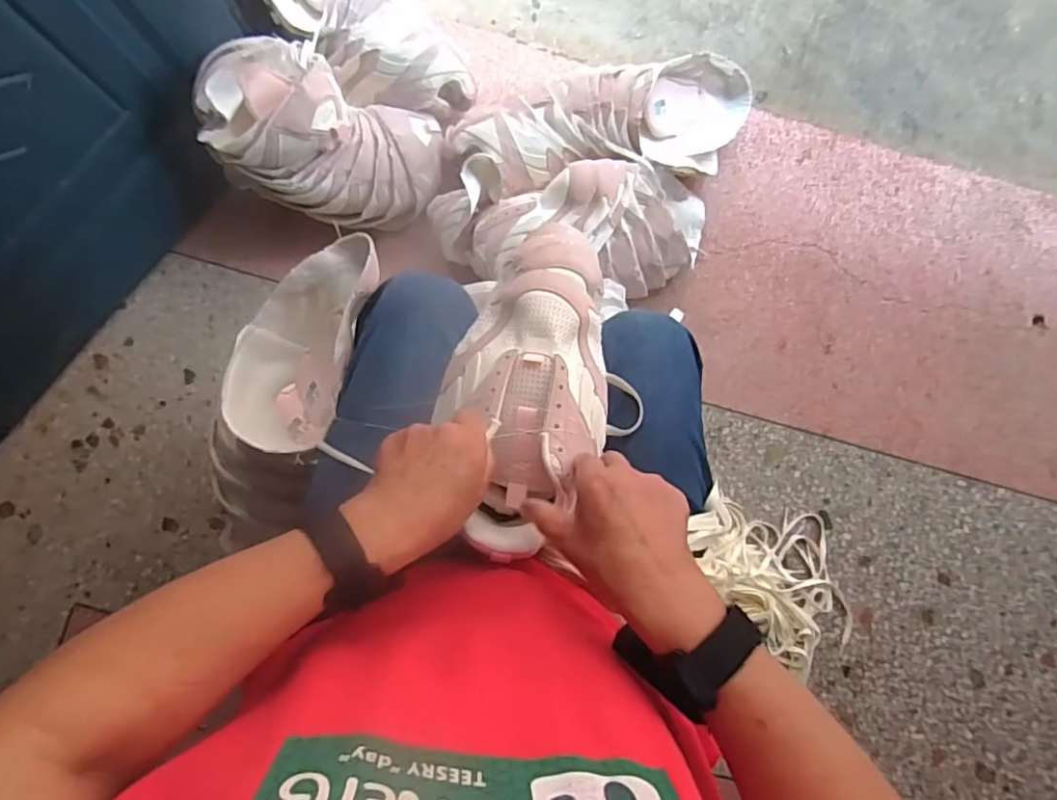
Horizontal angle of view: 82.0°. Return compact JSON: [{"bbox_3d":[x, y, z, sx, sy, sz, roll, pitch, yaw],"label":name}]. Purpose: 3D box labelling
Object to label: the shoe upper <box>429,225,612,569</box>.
[{"bbox_3d":[-0.002,-0.016,0.514,0.133,0.088,0.286,8,72,-2],"label":"shoe upper"}]

